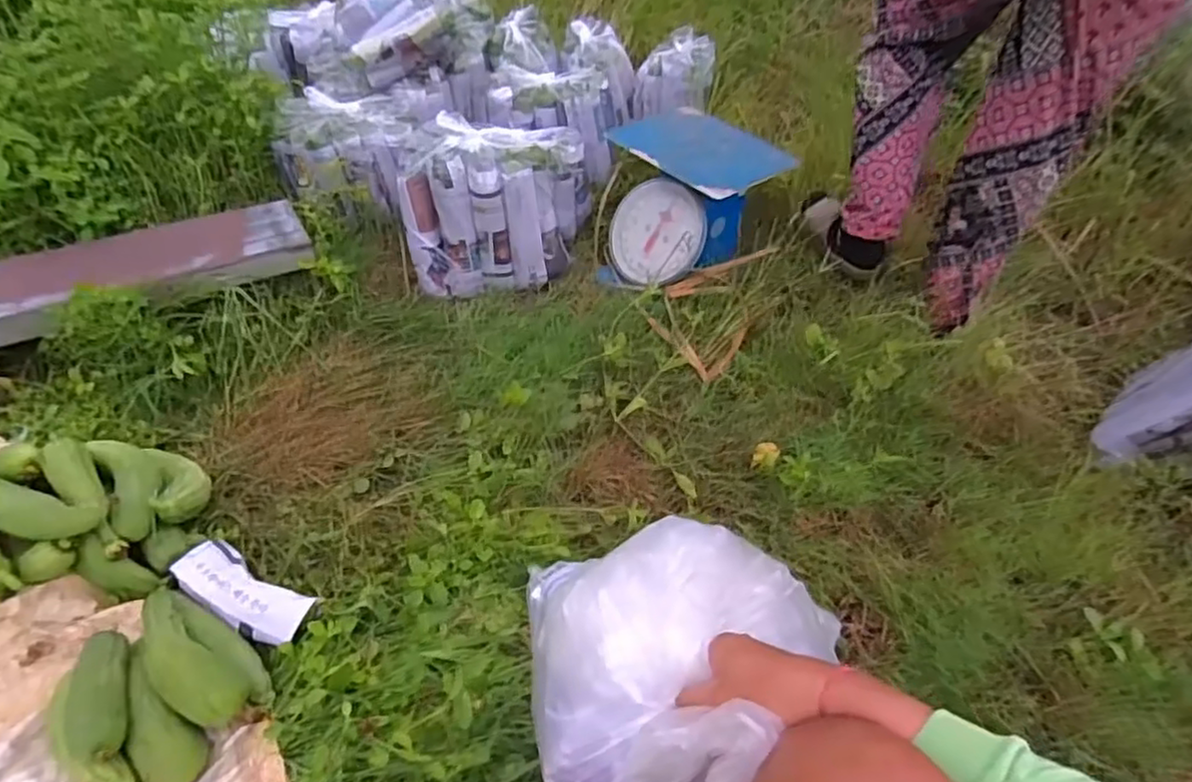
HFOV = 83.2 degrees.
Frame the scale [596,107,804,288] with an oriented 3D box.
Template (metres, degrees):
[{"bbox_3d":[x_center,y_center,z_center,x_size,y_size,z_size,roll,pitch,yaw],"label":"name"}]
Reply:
[{"bbox_3d":[0.148,-0.365,1.309,0.306,0.245,0.284,-27,55,-26],"label":"scale"}]

